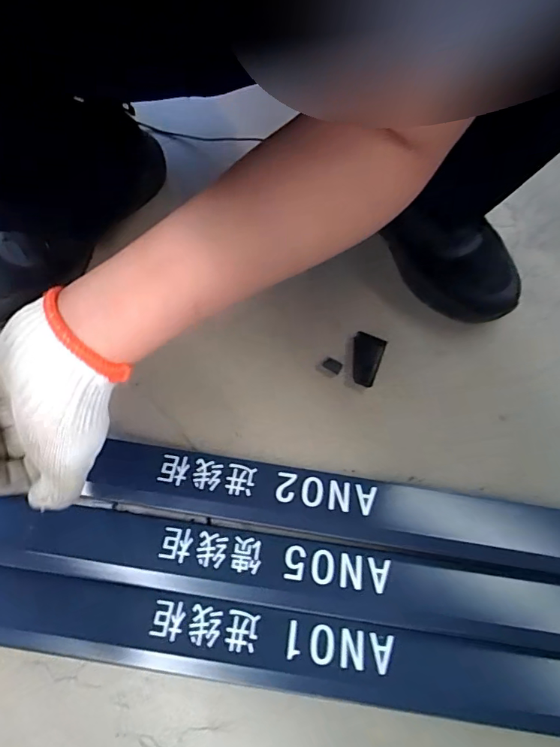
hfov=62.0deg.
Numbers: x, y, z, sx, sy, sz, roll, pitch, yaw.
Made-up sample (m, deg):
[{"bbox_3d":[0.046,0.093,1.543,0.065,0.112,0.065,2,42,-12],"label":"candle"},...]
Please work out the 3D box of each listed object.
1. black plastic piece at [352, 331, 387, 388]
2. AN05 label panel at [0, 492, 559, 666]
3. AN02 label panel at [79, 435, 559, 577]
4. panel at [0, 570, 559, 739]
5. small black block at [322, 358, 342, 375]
[{"bbox_3d":[0.092,-0.015,0.509,0.034,0.007,0.058,18,72,6],"label":"black plastic piece"},{"bbox_3d":[0.008,0.183,0.417,0.766,0.026,0.066,8,72,3],"label":"AN05 label panel"},{"bbox_3d":[0.014,0.119,0.446,0.784,0.045,0.065,9,72,1],"label":"AN02 label panel"},{"bbox_3d":[0.003,0.235,0.391,0.772,0.013,0.057,7,72,2],"label":"panel"},{"bbox_3d":[0.057,-0.008,0.511,0.020,0.010,0.012,23,73,8],"label":"small black block"}]

